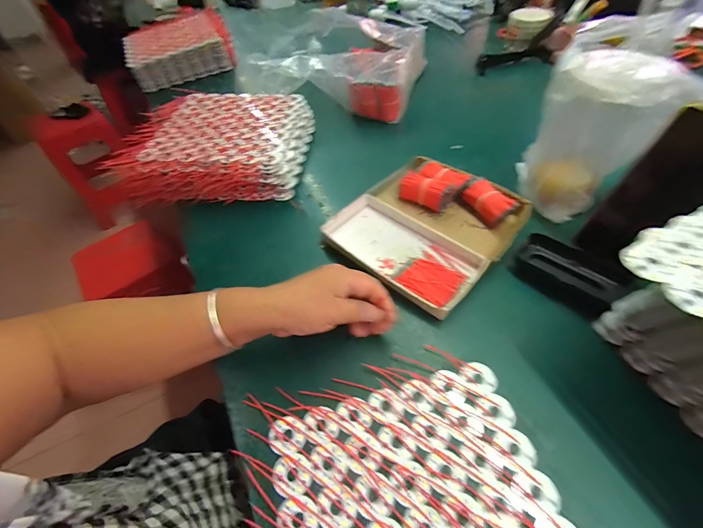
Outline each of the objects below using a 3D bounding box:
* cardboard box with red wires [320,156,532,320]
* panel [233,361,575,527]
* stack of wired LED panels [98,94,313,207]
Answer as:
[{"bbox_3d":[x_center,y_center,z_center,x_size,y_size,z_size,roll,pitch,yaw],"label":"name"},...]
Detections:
[{"bbox_3d":[0.096,-0.056,0.419,0.208,0.043,0.197,-39,60,-24],"label":"cardboard box with red wires"},{"bbox_3d":[0.040,0.195,0.249,0.234,0.009,0.226,-13,53,-7],"label":"panel"},{"bbox_3d":[-0.219,-0.203,0.560,0.276,0.074,0.240,2,53,5],"label":"stack of wired LED panels"}]

